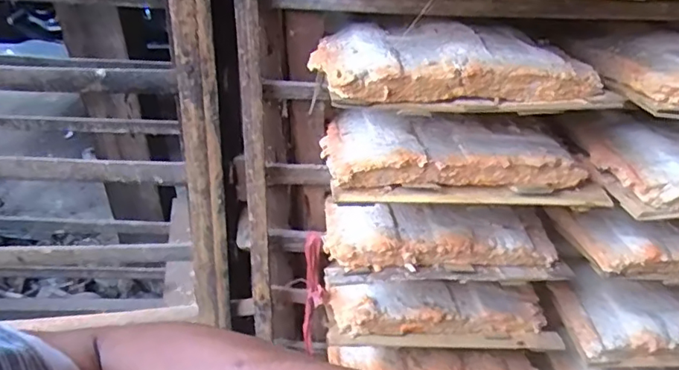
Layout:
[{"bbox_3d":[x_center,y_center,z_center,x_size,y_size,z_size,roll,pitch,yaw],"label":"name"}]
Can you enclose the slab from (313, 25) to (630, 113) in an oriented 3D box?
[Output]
[{"bbox_3d":[0.096,-0.104,0.463,0.225,0.046,0.120,-1,30,-2],"label":"slab"}]

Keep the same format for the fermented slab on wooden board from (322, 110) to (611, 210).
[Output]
[{"bbox_3d":[0.107,-0.027,0.498,0.240,0.045,0.111,-1,30,-2],"label":"fermented slab on wooden board"}]

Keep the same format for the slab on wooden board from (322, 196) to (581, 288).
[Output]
[{"bbox_3d":[0.098,0.053,0.532,0.221,0.047,0.084,-2,30,-5],"label":"slab on wooden board"}]

